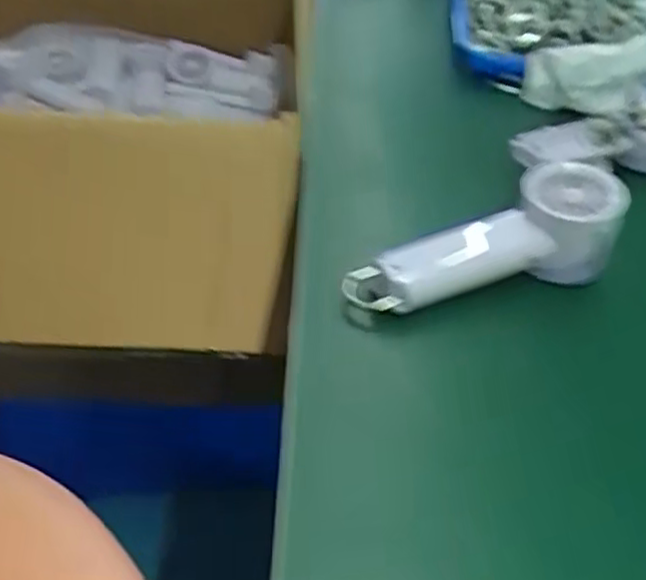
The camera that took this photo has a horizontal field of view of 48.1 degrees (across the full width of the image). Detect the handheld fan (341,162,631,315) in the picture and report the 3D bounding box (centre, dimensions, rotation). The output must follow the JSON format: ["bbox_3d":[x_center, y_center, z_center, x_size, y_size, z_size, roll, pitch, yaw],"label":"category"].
[{"bbox_3d":[0.108,-0.029,0.468,0.182,0.058,0.063,-17,47,-23],"label":"handheld fan"}]

